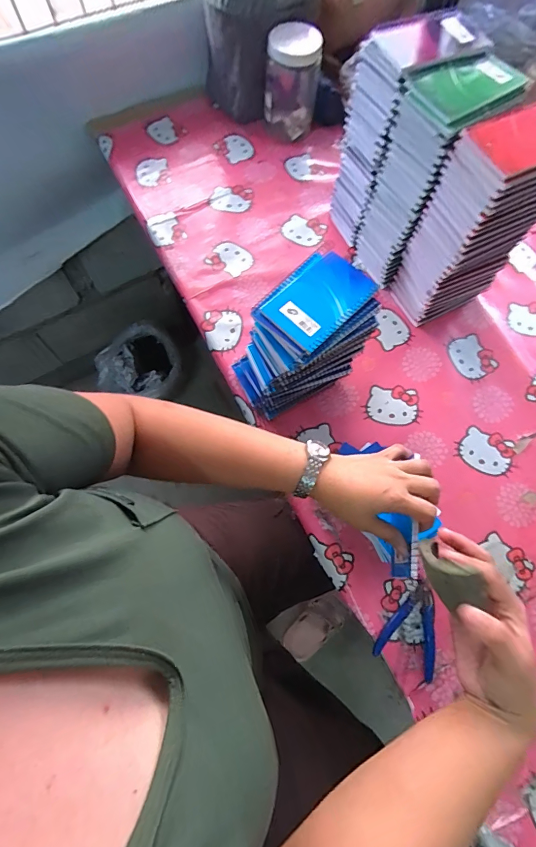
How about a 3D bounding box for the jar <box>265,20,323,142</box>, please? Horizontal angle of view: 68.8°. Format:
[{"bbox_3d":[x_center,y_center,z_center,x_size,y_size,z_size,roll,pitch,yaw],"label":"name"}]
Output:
[{"bbox_3d":[0.047,-0.672,0.777,0.101,0.157,0.120,5,70,1],"label":"jar"}]

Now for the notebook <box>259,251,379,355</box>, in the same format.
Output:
[{"bbox_3d":[0.067,-0.153,0.481,0.082,0.015,0.133,43,75,13],"label":"notebook"}]

